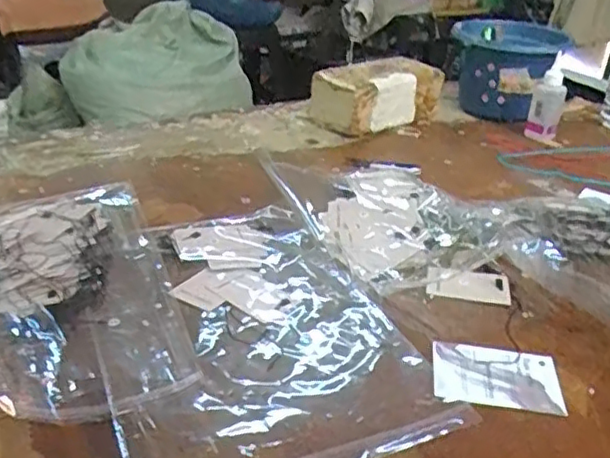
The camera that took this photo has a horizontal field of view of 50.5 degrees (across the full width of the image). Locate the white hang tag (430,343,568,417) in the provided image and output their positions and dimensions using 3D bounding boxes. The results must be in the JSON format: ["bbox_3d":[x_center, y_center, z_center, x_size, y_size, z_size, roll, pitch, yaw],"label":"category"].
[{"bbox_3d":[0.158,0.121,0.534,0.101,0.004,0.072,5,29,5],"label":"white hang tag"}]

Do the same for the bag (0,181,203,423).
[{"bbox_3d":[-0.249,0.051,0.583,0.240,0.033,0.339,-9,32,-20],"label":"bag"}]

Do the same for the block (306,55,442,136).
[{"bbox_3d":[0.114,-0.210,1.023,0.200,0.095,0.104,-20,37,-35],"label":"block"}]

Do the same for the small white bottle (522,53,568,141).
[{"bbox_3d":[0.370,-0.196,0.988,0.048,0.119,0.045,12,31,17],"label":"small white bottle"}]

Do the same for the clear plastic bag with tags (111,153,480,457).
[{"bbox_3d":[-0.054,0.078,0.574,0.245,0.021,0.353,-11,32,-22],"label":"clear plastic bag with tags"}]

